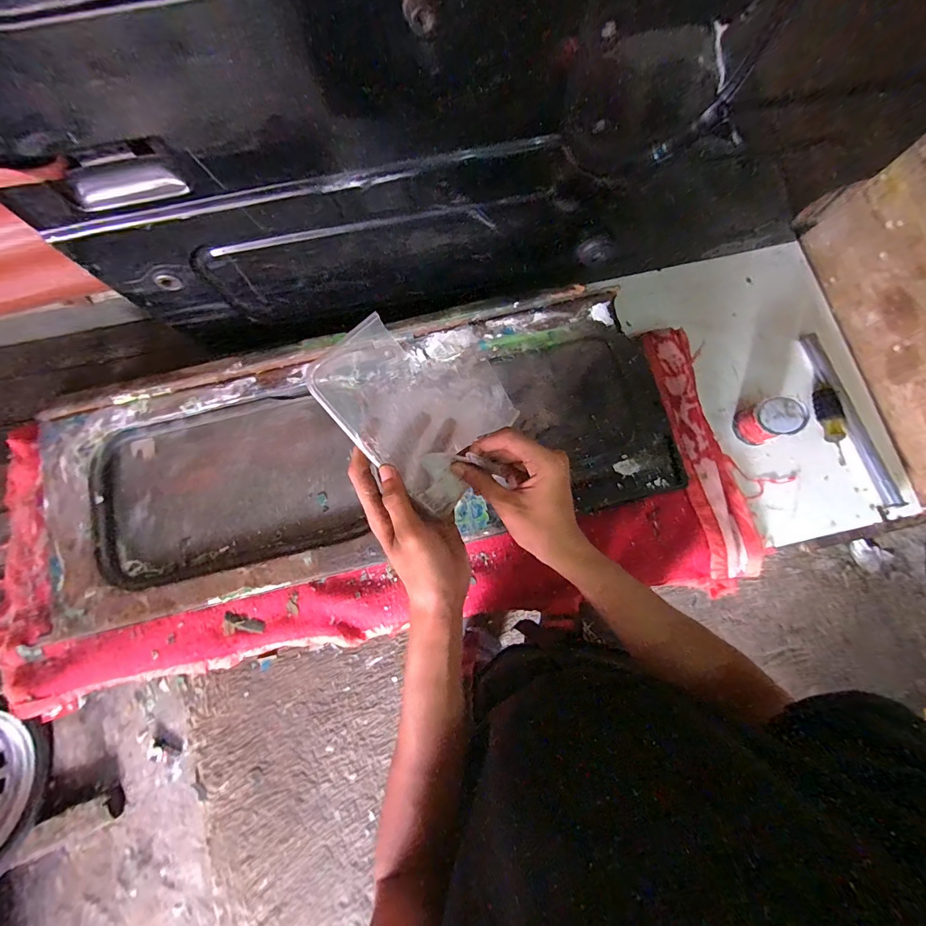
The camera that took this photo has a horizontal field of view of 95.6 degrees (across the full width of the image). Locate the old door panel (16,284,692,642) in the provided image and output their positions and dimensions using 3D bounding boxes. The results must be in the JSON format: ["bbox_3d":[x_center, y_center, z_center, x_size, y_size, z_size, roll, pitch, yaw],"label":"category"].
[{"bbox_3d":[-0.175,-0.017,0.696,1.016,0.058,0.389,-13,76,-4],"label":"old door panel"}]

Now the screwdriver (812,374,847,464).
[{"bbox_3d":[0.657,-0.078,0.754,0.044,0.027,0.157,-3,75,-1],"label":"screwdriver"}]

